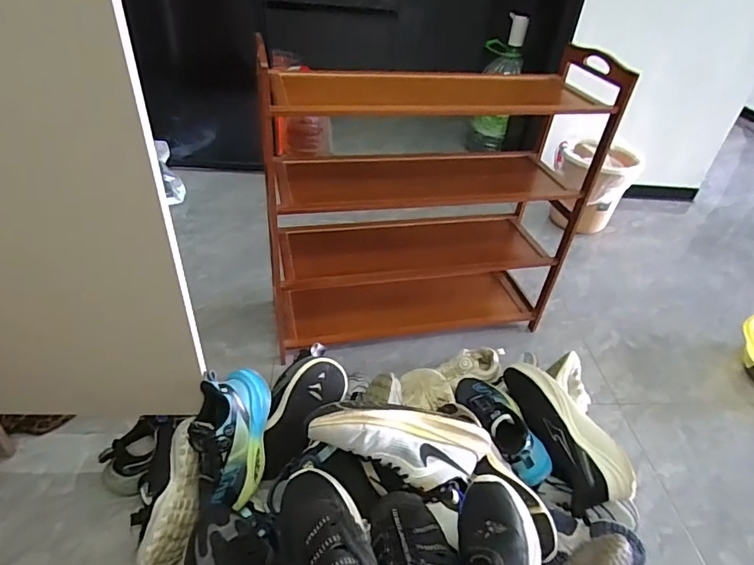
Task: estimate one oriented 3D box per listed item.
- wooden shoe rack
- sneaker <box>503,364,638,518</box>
[{"bbox_3d":[0.100,-0.152,1.093,0.657,0.682,0.255,-4,40,-12],"label":"wooden shoe rack"},{"bbox_3d":[0.328,0.249,0.840,0.088,0.099,0.282,-6,40,-14],"label":"sneaker"}]

